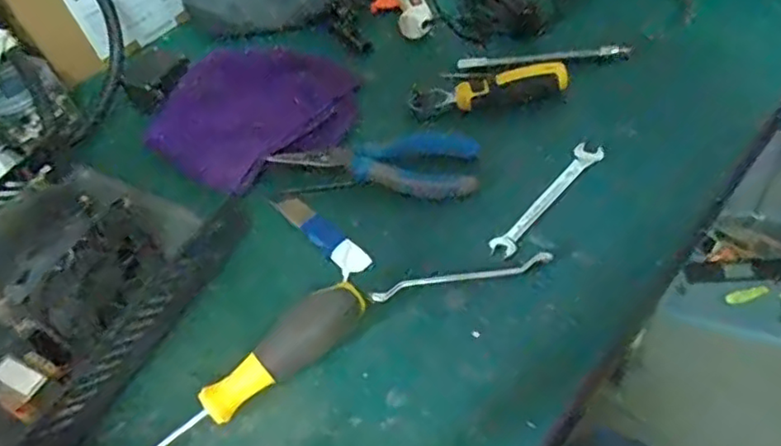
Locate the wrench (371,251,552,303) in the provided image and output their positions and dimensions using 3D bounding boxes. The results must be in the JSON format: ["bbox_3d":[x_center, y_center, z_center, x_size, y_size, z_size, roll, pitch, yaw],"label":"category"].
[{"bbox_3d":[0.046,0.034,0.407,0.117,0.014,0.011,-13,51,1],"label":"wrench"}]

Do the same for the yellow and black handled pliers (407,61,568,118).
[{"bbox_3d":[0.077,-0.112,0.504,0.121,0.027,0.029,-10,51,4],"label":"yellow and black handled pliers"}]

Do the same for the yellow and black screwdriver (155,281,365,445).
[{"bbox_3d":[-0.099,0.102,0.369,0.201,0.027,0.026,-37,54,-17],"label":"yellow and black screwdriver"}]

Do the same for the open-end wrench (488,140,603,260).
[{"bbox_3d":[0.111,-0.020,0.443,0.019,0.006,0.114,33,65,31],"label":"open-end wrench"}]

